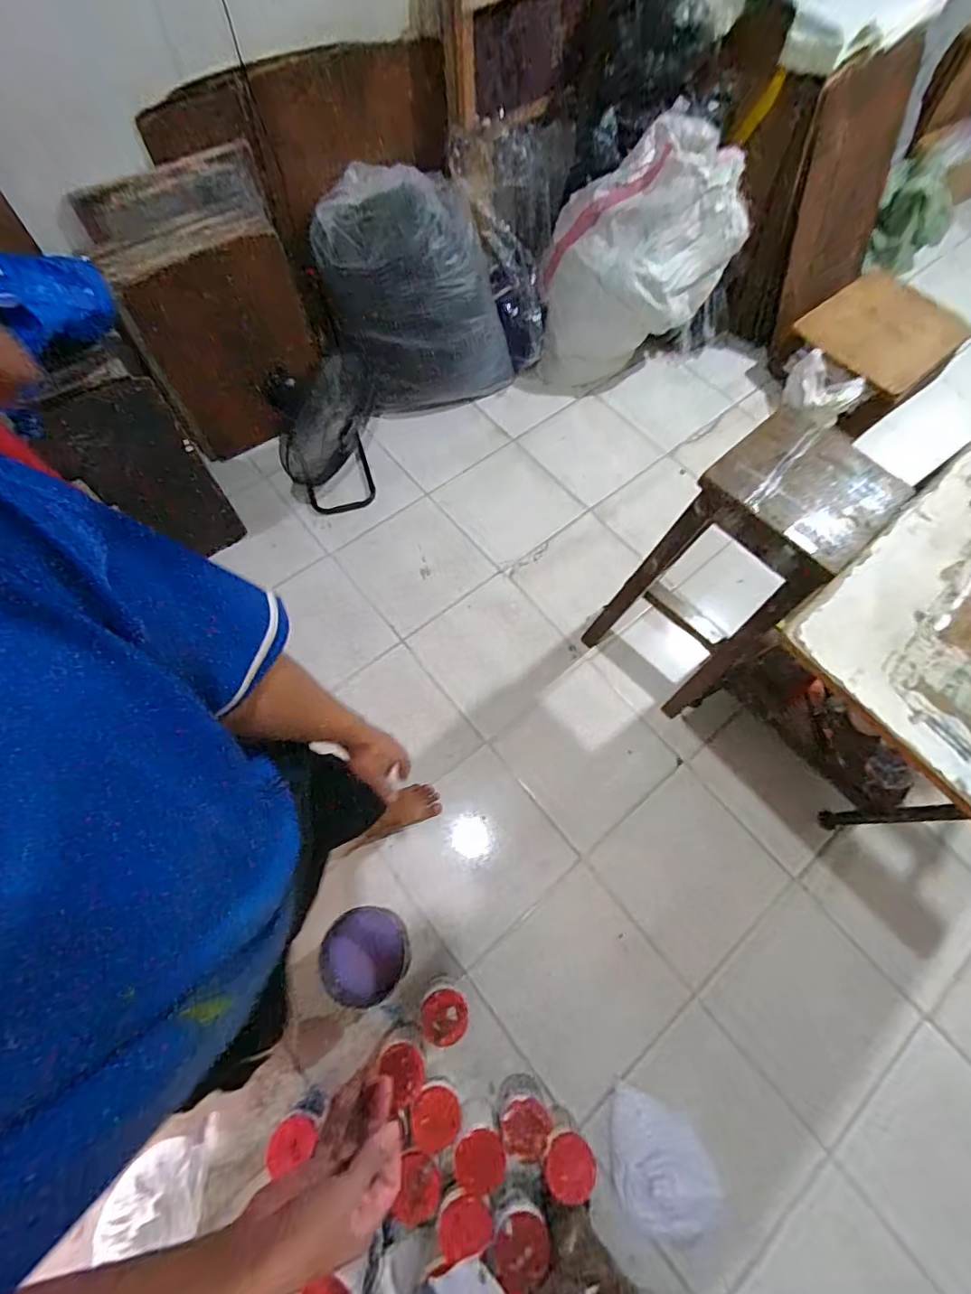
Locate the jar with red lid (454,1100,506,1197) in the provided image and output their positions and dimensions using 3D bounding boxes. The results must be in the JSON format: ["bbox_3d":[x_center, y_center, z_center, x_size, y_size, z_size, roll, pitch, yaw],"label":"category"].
[{"bbox_3d":[-0.013,1.061,1.102,0.101,0.125,0.107,1,68,-2],"label":"jar with red lid"}]

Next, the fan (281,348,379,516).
[{"bbox_3d":[-0.485,-0.629,1.612,0.319,0.397,0.230,-16,70,-9],"label":"fan"}]

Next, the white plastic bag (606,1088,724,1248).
[{"bbox_3d":[0.389,1.127,1.120,0.207,0.096,0.260,0,68,-3],"label":"white plastic bag"}]

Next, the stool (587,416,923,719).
[{"bbox_3d":[0.580,-0.133,1.278,0.374,0.756,0.350,-36,74,-16],"label":"stool"}]

